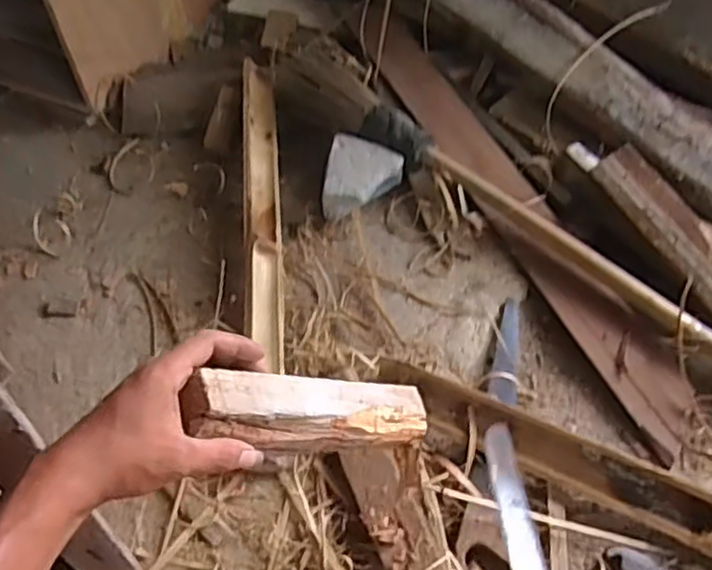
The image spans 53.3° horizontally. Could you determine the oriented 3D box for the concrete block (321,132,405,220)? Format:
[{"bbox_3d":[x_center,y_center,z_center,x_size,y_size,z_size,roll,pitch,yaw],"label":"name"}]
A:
[{"bbox_3d":[0.011,-0.157,1.072,0.111,0.068,0.129,8,52,10],"label":"concrete block"}]

